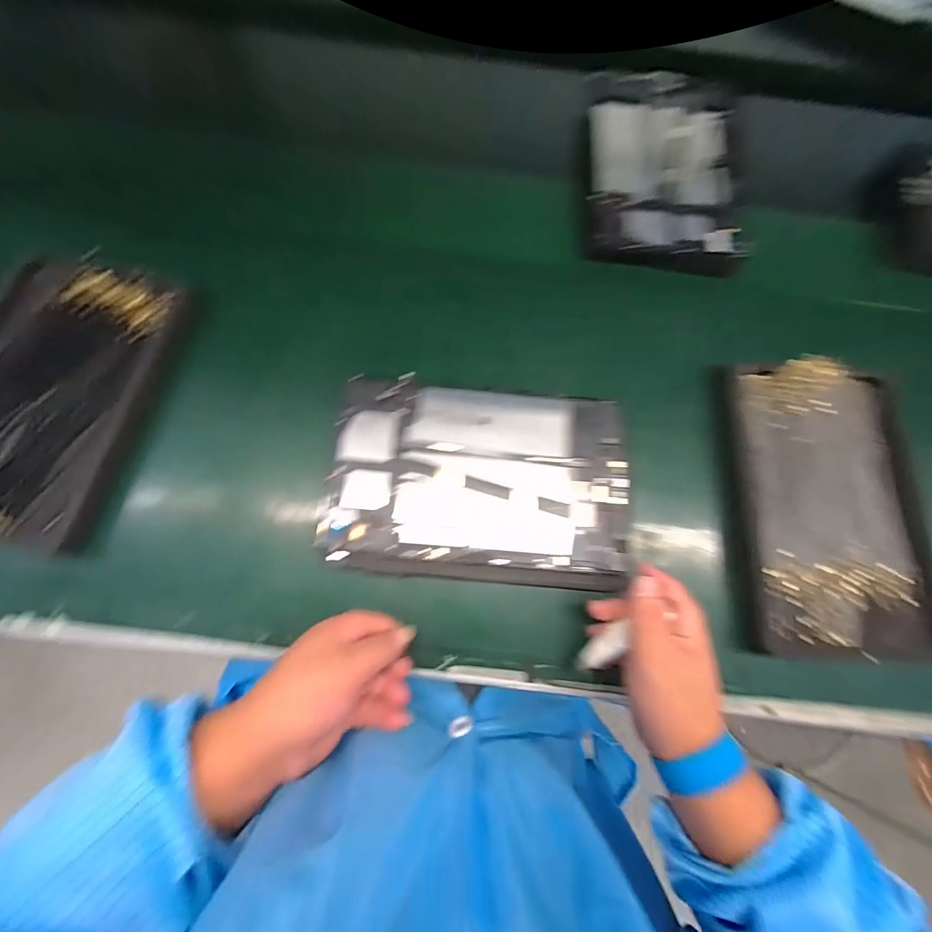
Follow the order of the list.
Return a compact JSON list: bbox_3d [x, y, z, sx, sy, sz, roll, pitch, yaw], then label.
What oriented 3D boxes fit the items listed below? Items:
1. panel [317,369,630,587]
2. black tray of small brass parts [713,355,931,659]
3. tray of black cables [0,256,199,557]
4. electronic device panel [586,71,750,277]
[{"bbox_3d":[0.012,0.013,0.340,0.242,0.017,0.156,6,75,-2],"label":"panel"},{"bbox_3d":[0.304,0.027,0.348,0.161,0.035,0.244,2,75,-3],"label":"black tray of small brass parts"},{"bbox_3d":[-0.342,-0.060,0.338,0.159,0.028,0.244,13,75,0],"label":"tray of black cables"},{"bbox_3d":[0.206,-0.314,0.434,0.157,0.030,0.245,4,75,-2],"label":"electronic device panel"}]

